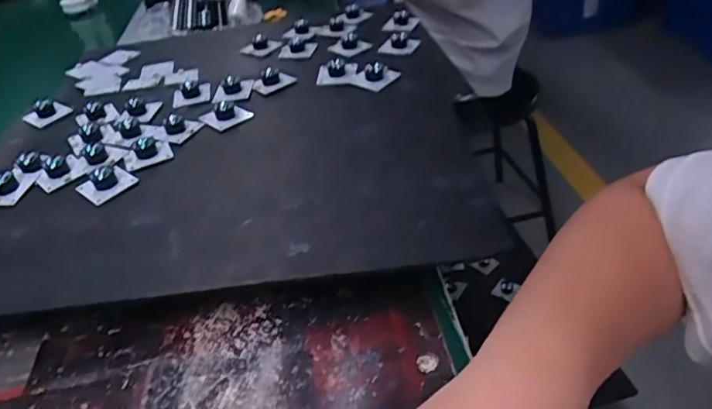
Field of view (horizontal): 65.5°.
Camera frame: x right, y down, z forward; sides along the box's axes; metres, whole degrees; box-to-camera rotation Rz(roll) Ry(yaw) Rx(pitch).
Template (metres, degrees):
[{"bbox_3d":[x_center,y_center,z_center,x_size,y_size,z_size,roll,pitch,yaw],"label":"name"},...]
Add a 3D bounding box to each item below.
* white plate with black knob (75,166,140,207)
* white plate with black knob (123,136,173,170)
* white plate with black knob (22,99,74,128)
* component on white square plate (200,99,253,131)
[{"bbox_3d":[-0.227,-0.022,0.502,0.039,0.019,0.043,24,47,36],"label":"white plate with black knob"},{"bbox_3d":[-0.204,-0.053,0.538,0.044,0.019,0.036,-23,39,-20],"label":"white plate with black knob"},{"bbox_3d":[-0.356,-0.109,0.636,0.045,0.019,0.029,-33,43,-31],"label":"white plate with black knob"},{"bbox_3d":[-0.138,-0.097,0.583,0.042,0.020,0.037,-33,43,-31],"label":"component on white square plate"}]

